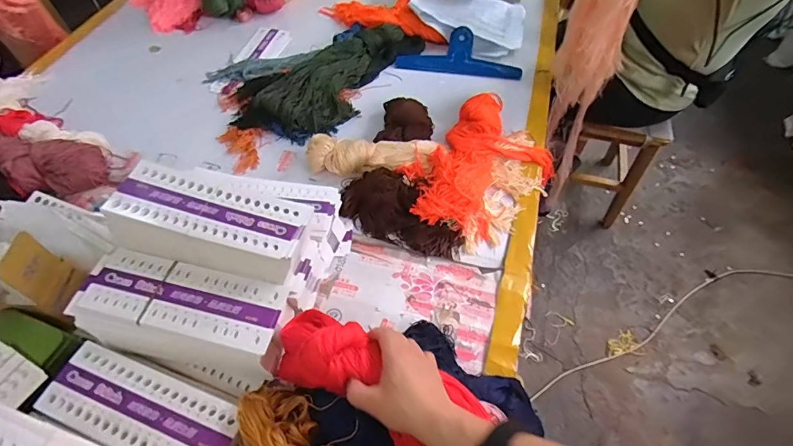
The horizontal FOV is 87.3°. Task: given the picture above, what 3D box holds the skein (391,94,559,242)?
[{"bbox_3d":[0.147,-0.121,0.767,0.209,0.113,0.336,36,63,22],"label":"skein"}]

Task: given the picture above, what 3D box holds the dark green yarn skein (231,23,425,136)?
[{"bbox_3d":[-0.131,-0.332,0.930,0.487,0.059,0.229,-32,61,-20],"label":"dark green yarn skein"}]

